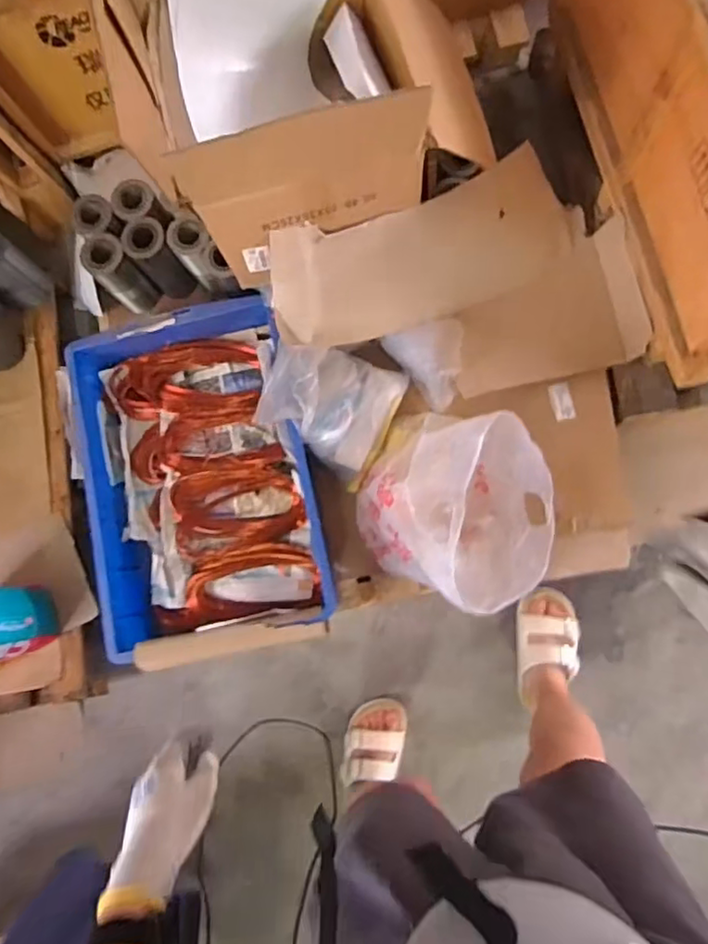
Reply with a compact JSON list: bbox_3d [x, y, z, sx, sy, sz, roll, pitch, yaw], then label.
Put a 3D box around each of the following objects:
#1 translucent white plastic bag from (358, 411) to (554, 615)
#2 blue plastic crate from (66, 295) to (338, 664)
[{"bbox_3d":[0.192,0.058,1.118,0.348,0.255,0.321,23,85,8],"label":"translucent white plastic bag"},{"bbox_3d":[-0.309,0.003,1.245,0.446,0.130,0.661,-14,81,4],"label":"blue plastic crate"}]

